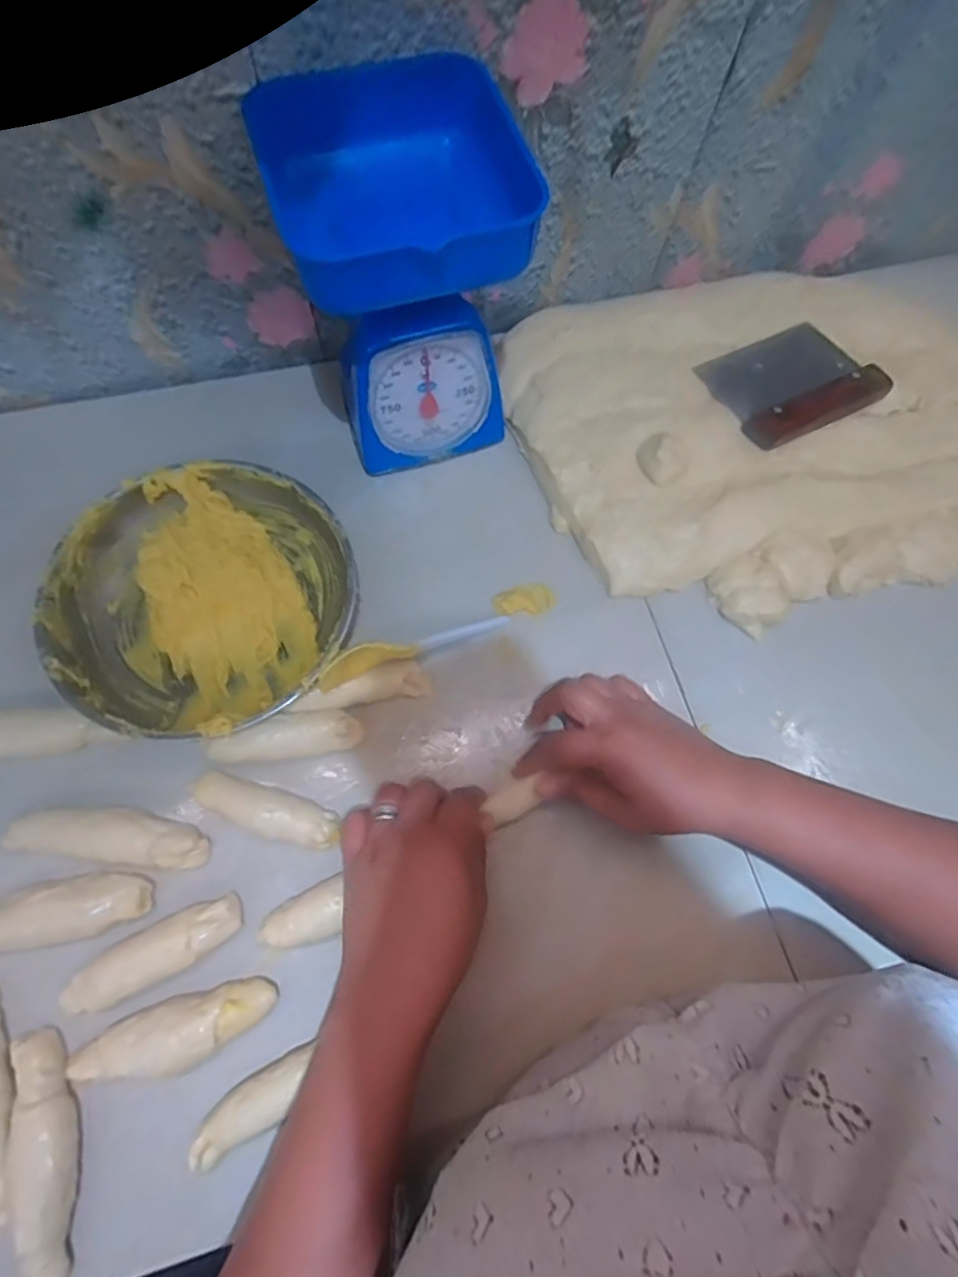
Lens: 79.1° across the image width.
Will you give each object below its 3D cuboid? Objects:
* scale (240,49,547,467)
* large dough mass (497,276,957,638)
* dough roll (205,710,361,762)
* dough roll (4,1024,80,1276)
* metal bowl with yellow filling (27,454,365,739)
[{"bbox_3d":[-0.050,-0.245,0.420,0.143,0.202,0.148,-17,72,-7],"label":"scale"},{"bbox_3d":[0.291,-0.179,0.504,0.512,0.032,0.360,-5,71,-3],"label":"large dough mass"},{"bbox_3d":[-0.132,0.066,0.393,0.099,0.016,0.029,-11,71,-5],"label":"dough roll"},{"bbox_3d":[-0.241,0.282,0.318,0.031,0.020,0.117,-14,74,-8],"label":"dough roll"},{"bbox_3d":[-0.194,-0.028,0.421,0.198,0.056,0.198,0,70,-1],"label":"metal bowl with yellow filling"}]

